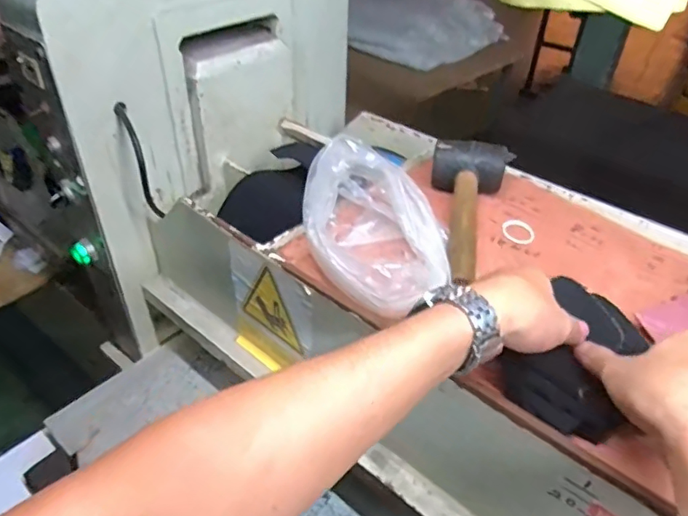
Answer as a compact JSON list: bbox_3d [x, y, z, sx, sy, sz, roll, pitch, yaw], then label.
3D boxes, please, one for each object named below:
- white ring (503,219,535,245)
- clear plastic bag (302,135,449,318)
[{"bbox_3d":[0.197,-0.029,0.602,0.037,0.010,0.039,1,37,-1],"label":"white ring"},{"bbox_3d":[0.026,-0.042,0.535,0.128,0.075,0.202,-4,38,-8],"label":"clear plastic bag"}]

